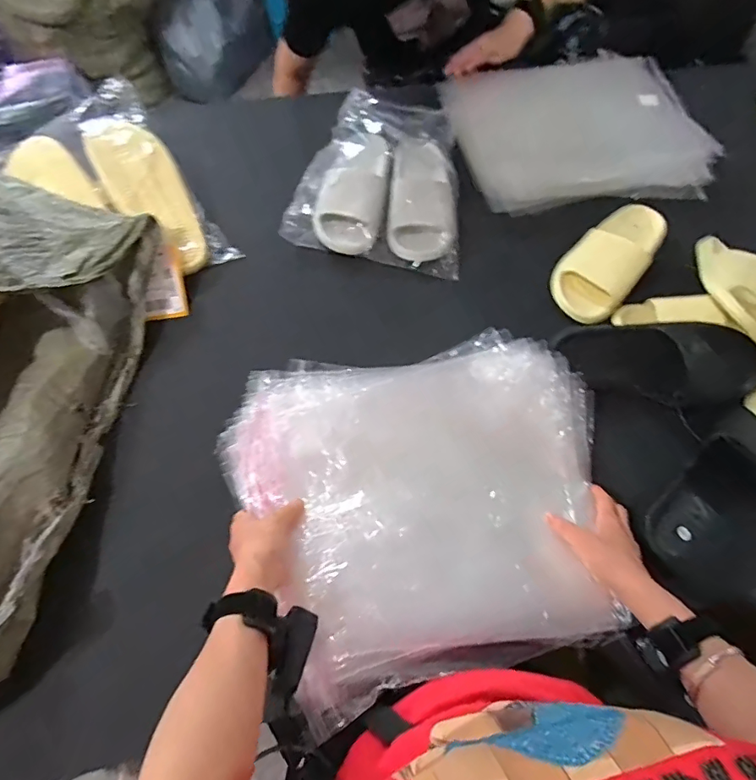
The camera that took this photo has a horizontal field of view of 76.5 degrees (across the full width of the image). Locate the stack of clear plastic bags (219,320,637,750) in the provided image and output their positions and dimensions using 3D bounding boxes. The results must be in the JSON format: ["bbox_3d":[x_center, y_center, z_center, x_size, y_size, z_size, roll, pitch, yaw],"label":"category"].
[{"bbox_3d":[0.054,0.117,0.553,0.411,0.050,0.363,-13,66,-9],"label":"stack of clear plastic bags"}]

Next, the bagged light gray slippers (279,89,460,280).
[{"bbox_3d":[0.015,-0.374,0.797,0.272,0.098,0.331,11,64,3],"label":"bagged light gray slippers"}]

